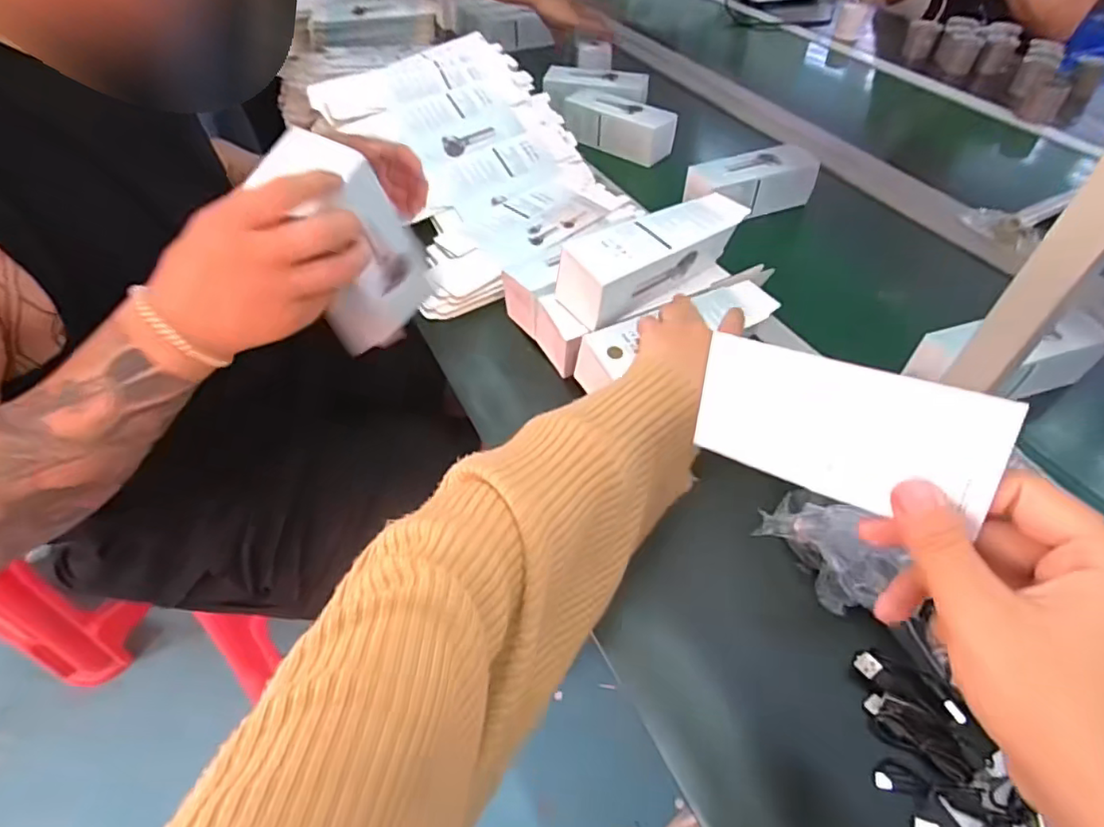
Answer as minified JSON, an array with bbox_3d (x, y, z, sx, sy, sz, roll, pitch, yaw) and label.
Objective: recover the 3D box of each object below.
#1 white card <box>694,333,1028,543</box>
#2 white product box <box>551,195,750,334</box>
[{"bbox_3d":[0.119,0.007,0.248,0.115,0.055,0.011,22,21,40],"label":"white card"},{"bbox_3d":[0.096,-0.150,0.553,0.196,0.055,0.061,-28,57,-22],"label":"white product box"}]

